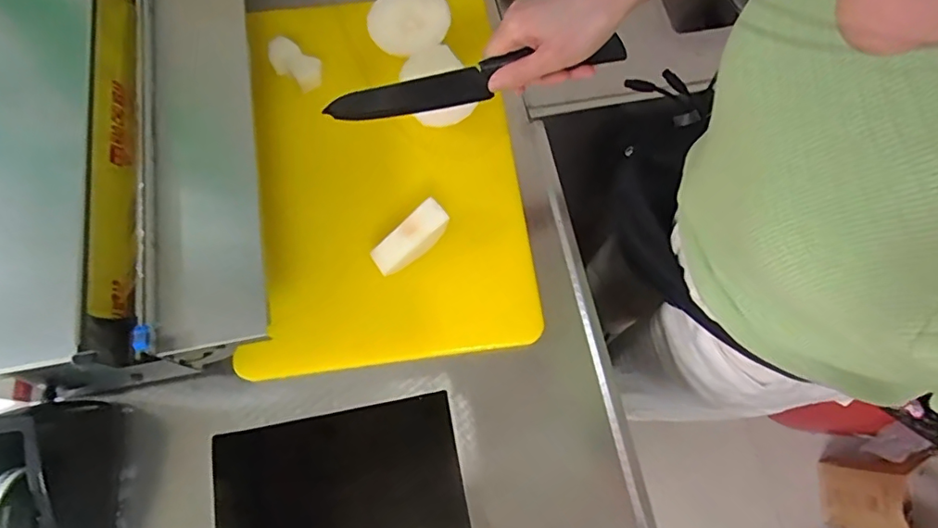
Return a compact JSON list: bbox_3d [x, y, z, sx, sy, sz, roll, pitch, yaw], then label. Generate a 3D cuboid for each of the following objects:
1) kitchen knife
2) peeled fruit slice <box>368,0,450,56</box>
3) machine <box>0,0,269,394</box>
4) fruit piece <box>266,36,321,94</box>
[{"bbox_3d":[0.007,-0.153,0.445,0.248,0.034,0.015,-13,71,1],"label":"kitchen knife"},{"bbox_3d":[-0.071,-0.289,0.630,0.091,0.010,0.093,0,74,-1],"label":"peeled fruit slice"},{"bbox_3d":[-0.367,-0.124,0.559,0.284,0.138,0.483,-9,71,-5],"label":"machine"},{"bbox_3d":[-0.205,-0.239,0.634,0.063,0.031,0.043,32,73,9],"label":"fruit piece"}]

